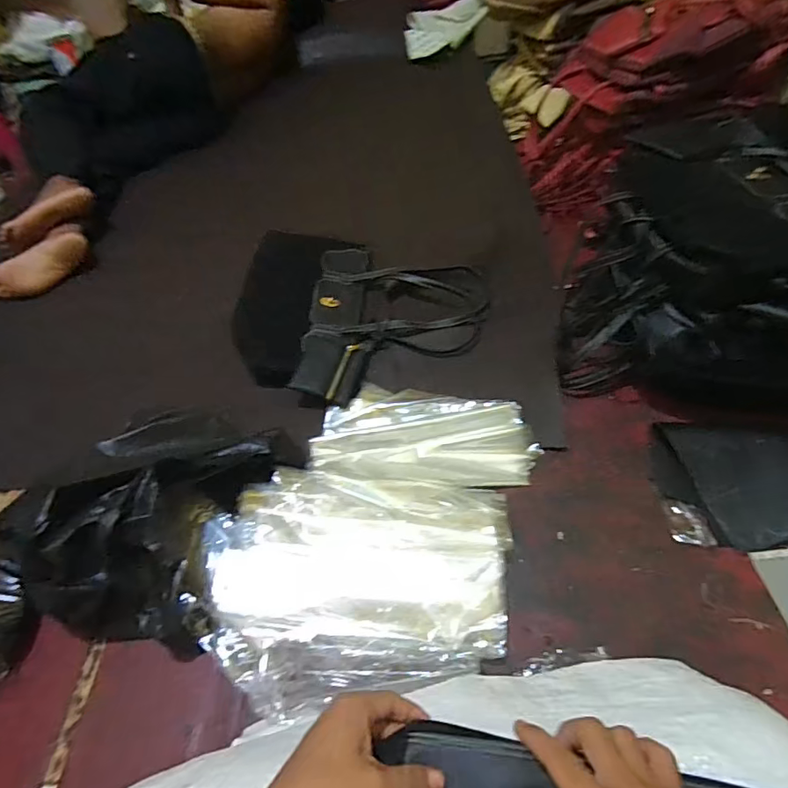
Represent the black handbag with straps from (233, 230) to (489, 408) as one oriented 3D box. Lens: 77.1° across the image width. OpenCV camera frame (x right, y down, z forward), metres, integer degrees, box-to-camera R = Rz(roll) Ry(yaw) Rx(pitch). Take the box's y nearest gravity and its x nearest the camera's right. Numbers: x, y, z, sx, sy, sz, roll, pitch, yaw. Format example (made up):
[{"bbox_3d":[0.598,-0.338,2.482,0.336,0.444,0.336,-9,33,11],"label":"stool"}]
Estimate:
[{"bbox_3d":[-0.052,-0.166,0.901,0.439,0.070,0.411,-1,52,5],"label":"black handbag with straps"}]

